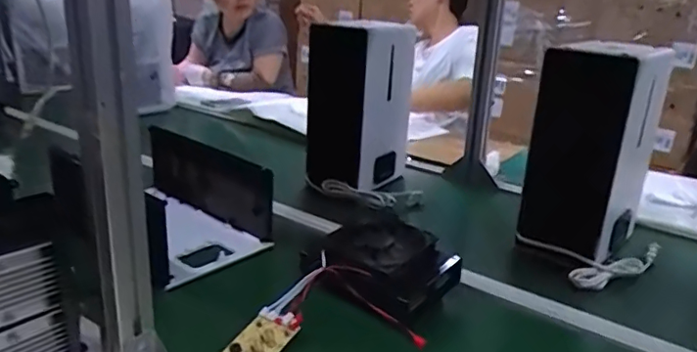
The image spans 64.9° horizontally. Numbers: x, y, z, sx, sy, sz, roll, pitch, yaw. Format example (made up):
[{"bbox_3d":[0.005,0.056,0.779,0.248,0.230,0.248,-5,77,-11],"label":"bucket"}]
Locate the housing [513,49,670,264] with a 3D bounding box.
[{"bbox_3d":[0.403,-0.035,0.909,0.178,0.332,0.135,-15,26,-41],"label":"housing"}]

